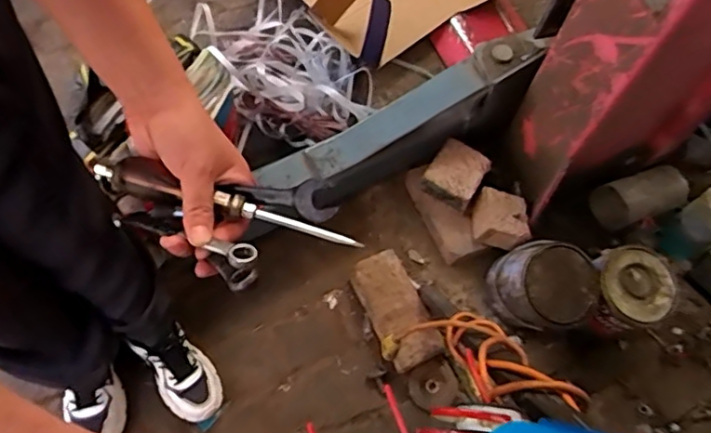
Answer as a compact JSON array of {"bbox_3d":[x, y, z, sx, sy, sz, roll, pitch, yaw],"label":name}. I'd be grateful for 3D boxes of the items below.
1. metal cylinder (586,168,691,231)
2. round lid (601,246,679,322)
[{"bbox_3d":[0.593,-0.038,1.205,0.167,0.104,0.094,-17,67,-12],"label":"metal cylinder"},{"bbox_3d":[0.545,0.129,1.102,0.140,0.024,0.141,1,64,-3],"label":"round lid"}]

